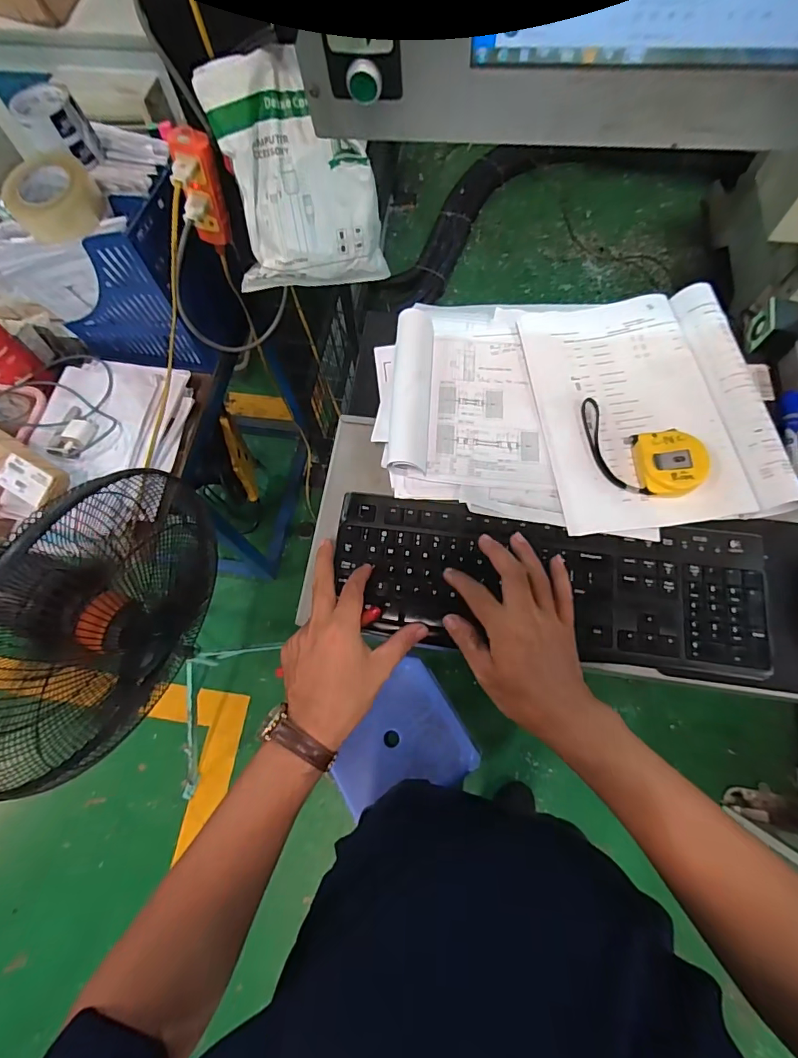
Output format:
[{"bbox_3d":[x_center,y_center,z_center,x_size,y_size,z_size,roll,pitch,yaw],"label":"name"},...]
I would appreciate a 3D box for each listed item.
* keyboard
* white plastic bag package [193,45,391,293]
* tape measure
[{"bbox_3d":[0.151,0.053,0.493,0.439,0.018,0.150,9,70,6],"label":"keyboard"},{"bbox_3d":[-0.123,-0.465,0.643,0.228,0.257,0.045,-13,44,-12],"label":"white plastic bag package"},{"bbox_3d":[0.255,-0.086,0.508,0.139,0.032,0.081,35,74,14],"label":"tape measure"}]

